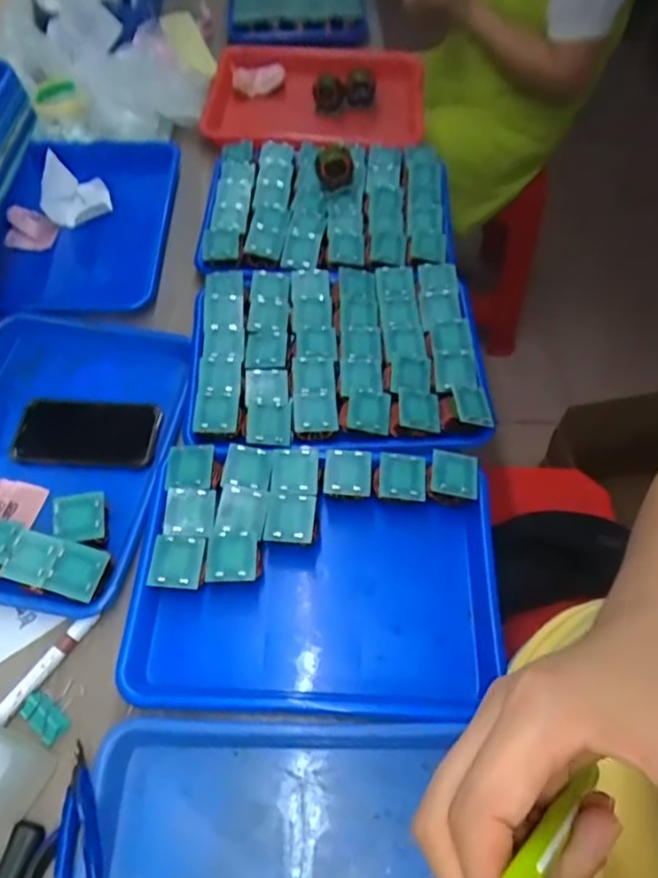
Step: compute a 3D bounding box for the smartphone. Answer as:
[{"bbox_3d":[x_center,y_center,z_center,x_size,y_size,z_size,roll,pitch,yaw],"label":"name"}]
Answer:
[{"bbox_3d":[-0.262,-0.009,0.643,0.154,0.012,0.078,4,60,3],"label":"smartphone"}]

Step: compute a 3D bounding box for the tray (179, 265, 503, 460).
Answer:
[{"bbox_3d":[0.007,-0.102,0.663,0.312,0.042,0.257,0,60,1],"label":"tray"}]

